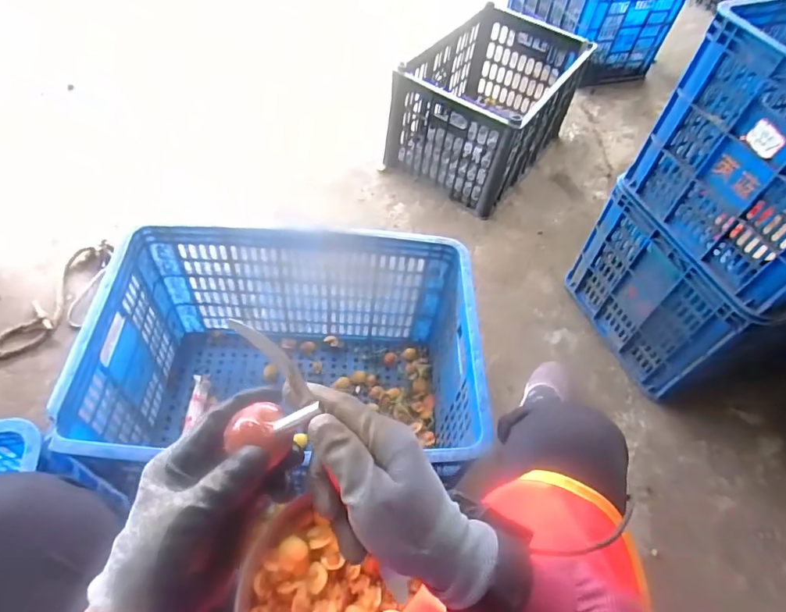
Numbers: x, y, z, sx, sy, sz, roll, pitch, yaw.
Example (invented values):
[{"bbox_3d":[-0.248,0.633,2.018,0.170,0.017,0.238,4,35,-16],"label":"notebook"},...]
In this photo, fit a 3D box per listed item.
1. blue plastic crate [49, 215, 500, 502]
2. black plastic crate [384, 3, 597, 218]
[{"bbox_3d":[-0.162,0.121,0.835,0.536,0.364,0.384,4,57,-5],"label":"blue plastic crate"},{"bbox_3d":[0.266,-0.558,1.346,0.359,0.268,0.504,32,59,14],"label":"black plastic crate"}]

